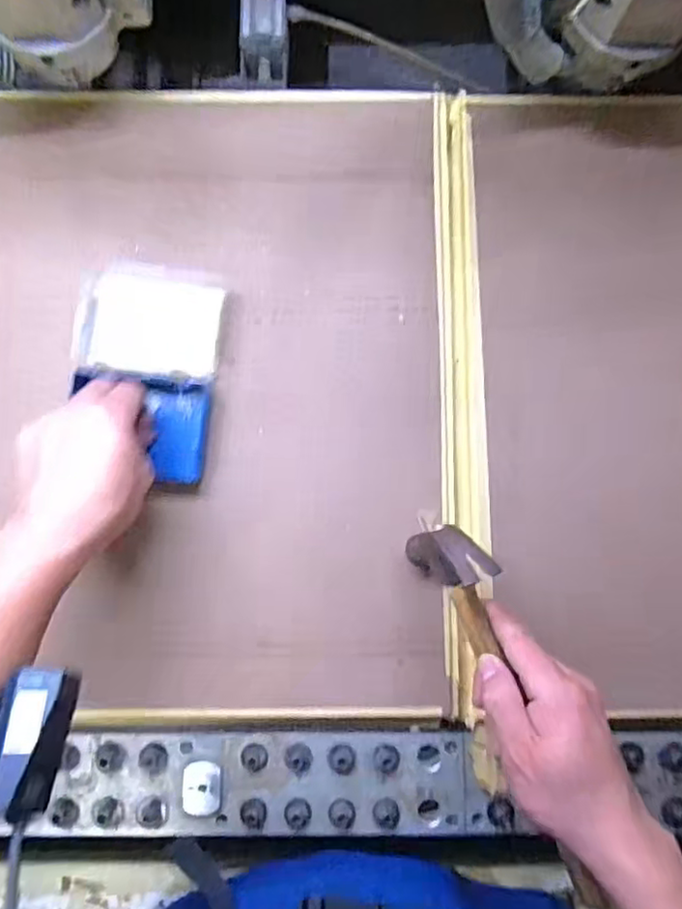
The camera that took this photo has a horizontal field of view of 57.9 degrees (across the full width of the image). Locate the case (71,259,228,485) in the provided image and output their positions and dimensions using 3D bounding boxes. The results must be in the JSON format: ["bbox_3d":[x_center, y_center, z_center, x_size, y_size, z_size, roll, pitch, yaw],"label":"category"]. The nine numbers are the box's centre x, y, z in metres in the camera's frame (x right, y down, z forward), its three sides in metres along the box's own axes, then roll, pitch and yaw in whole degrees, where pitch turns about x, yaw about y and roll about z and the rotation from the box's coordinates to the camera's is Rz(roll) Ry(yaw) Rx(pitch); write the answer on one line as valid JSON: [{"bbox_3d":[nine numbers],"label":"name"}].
[{"bbox_3d":[-0.155,-0.069,0.487,0.111,0.026,0.170,6,87,0],"label":"case"}]

